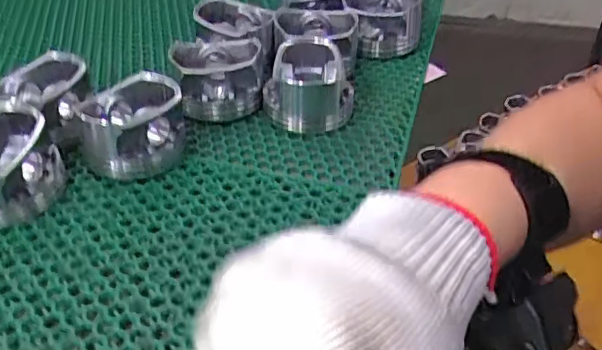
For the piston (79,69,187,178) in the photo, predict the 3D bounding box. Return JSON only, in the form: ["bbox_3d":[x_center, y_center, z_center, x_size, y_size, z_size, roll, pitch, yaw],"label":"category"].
[{"bbox_3d":[-0.124,-0.037,0.432,0.068,0.053,0.073,-5,41,-8],"label":"piston"}]

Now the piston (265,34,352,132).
[{"bbox_3d":[0.004,-0.075,0.482,0.070,0.055,0.076,-9,41,-12],"label":"piston"}]

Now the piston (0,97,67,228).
[{"bbox_3d":[-0.205,-0.008,0.395,0.071,0.057,0.068,-16,43,-19],"label":"piston"}]

